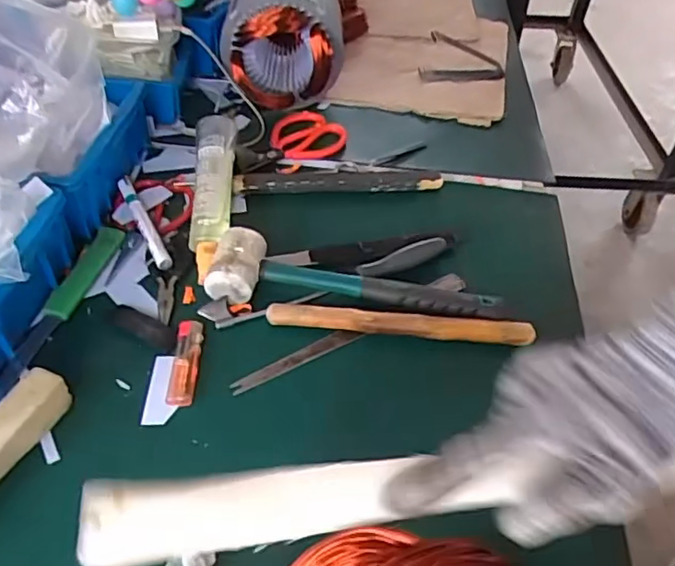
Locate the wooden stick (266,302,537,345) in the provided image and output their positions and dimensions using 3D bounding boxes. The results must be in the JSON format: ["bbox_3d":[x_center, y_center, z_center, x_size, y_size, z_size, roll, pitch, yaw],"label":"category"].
[{"bbox_3d":[0.060,0.038,0.573,0.246,0.016,0.021,4,47,1],"label":"wooden stick"}]

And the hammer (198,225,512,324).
[{"bbox_3d":[0.014,0.004,0.581,0.292,0.044,0.064,9,47,5],"label":"hammer"}]

